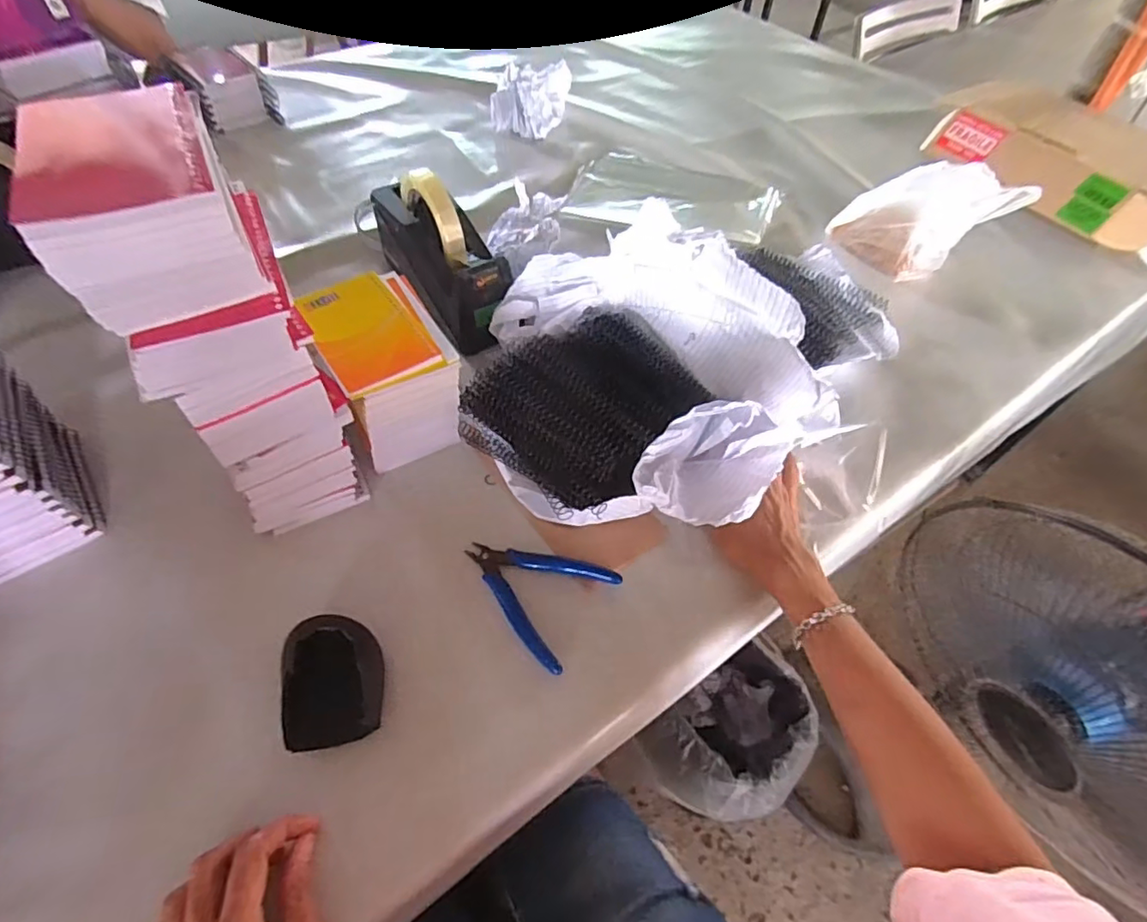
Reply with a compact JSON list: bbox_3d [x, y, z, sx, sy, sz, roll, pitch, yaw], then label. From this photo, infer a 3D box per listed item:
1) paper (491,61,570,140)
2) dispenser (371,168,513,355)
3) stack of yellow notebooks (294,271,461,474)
[{"bbox_3d":[-0.067,-0.548,0.874,0.117,0.082,0.082,3,54,0],"label":"paper"},{"bbox_3d":[-0.135,-0.216,0.596,0.080,0.114,0.204,-27,60,-20],"label":"dispenser"},{"bbox_3d":[-0.165,-0.082,0.522,0.096,0.109,0.137,-23,58,-18],"label":"stack of yellow notebooks"}]

